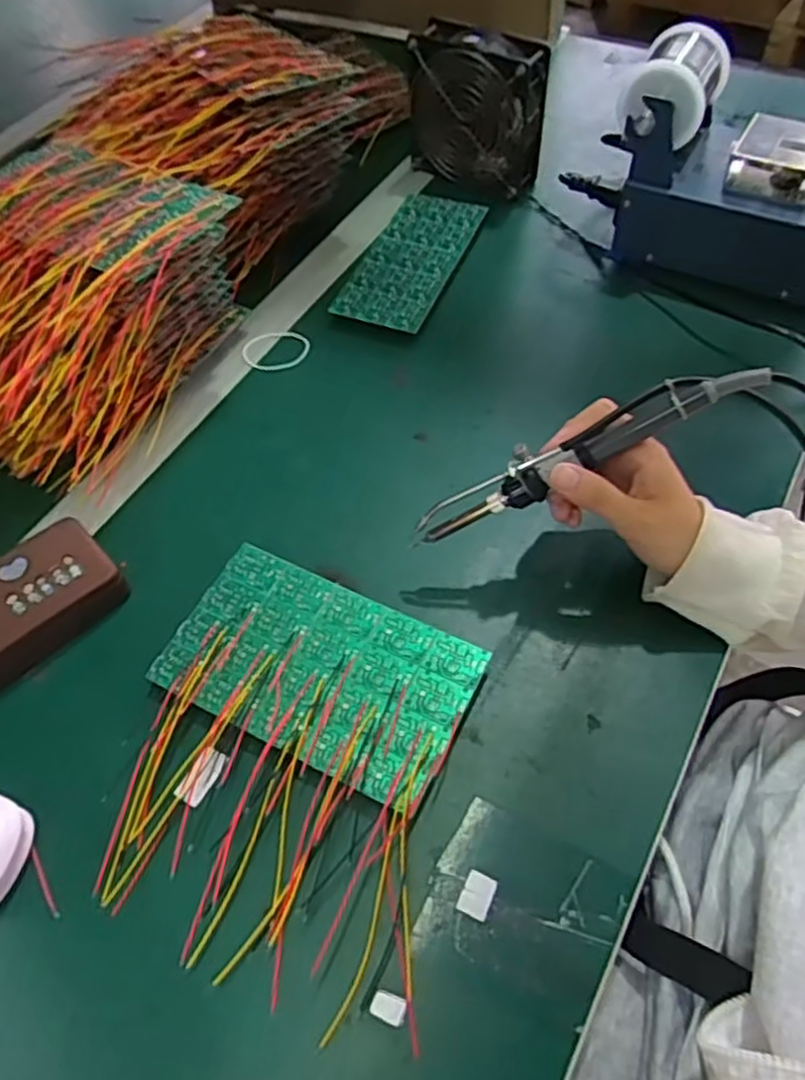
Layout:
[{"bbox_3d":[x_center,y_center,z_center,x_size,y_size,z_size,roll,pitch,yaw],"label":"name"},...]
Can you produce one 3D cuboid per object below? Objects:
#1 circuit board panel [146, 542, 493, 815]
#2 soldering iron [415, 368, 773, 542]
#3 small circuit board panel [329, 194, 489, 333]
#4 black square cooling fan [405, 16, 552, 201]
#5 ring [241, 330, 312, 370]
[{"bbox_3d":[-0.048,0.076,0.433,0.172,0.019,0.103,21,60,18],"label":"circuit board panel"},{"bbox_3d":[0.094,-0.053,0.404,0.197,0.029,0.025,-27,54,16],"label":"soldering iron"},{"bbox_3d":[0.008,-0.243,0.633,0.077,0.006,0.166,21,63,12],"label":"small circuit board panel"},{"bbox_3d":[0.061,-0.385,0.662,0.130,0.126,0.031,22,60,18],"label":"black square cooling fan"},{"bbox_3d":[-0.103,-0.155,0.598,0.054,0.004,0.054,-17,56,-7],"label":"ring"}]

